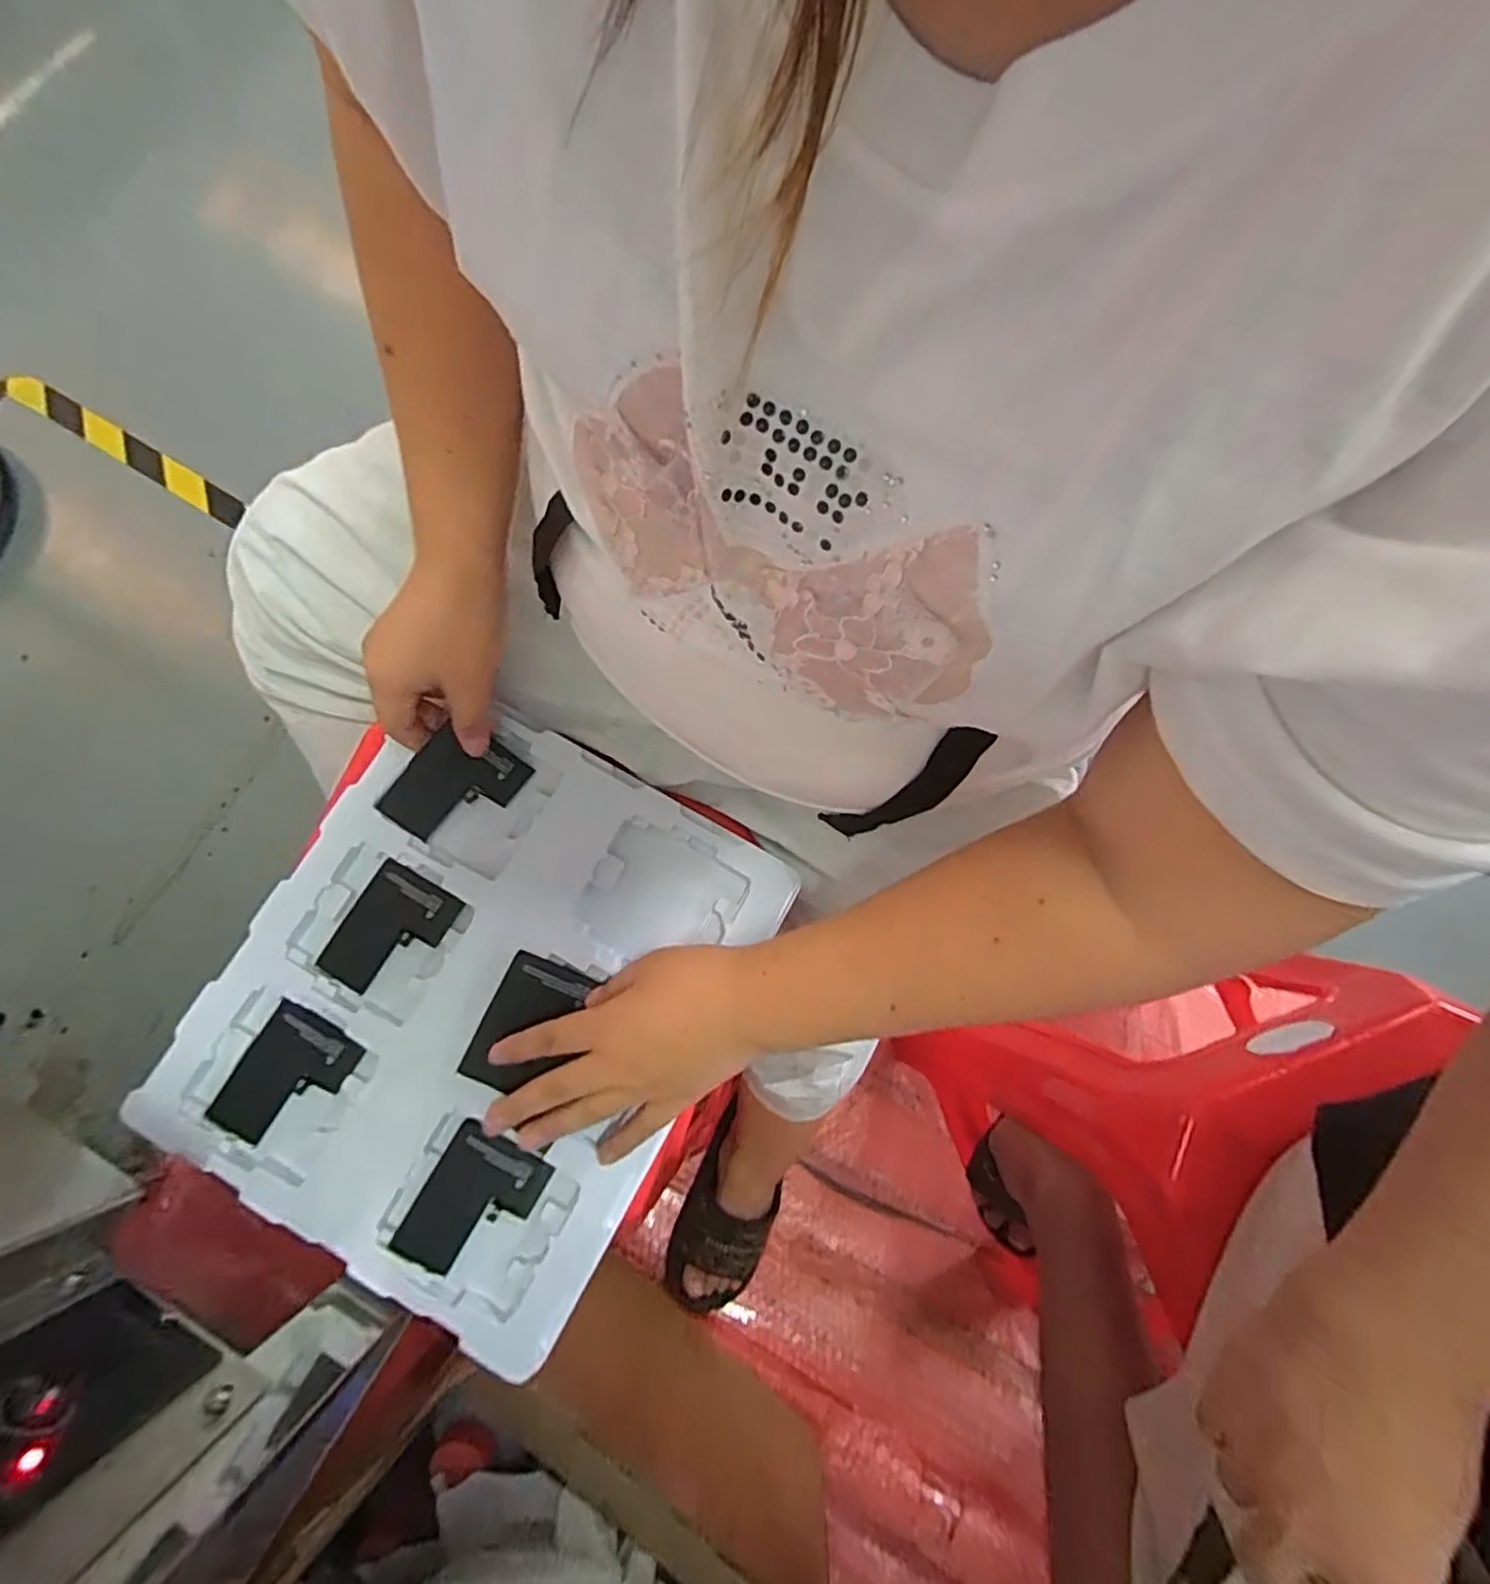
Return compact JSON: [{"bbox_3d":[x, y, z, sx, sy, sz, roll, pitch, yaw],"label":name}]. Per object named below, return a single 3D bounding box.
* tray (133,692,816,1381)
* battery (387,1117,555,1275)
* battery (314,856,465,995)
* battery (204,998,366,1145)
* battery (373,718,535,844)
[{"bbox_3d":[-0.163,0.120,0.419,0.276,0.016,0.310,28,79,5],"label":"tray"},{"bbox_3d":[-0.156,0.235,0.395,0.060,0.008,0.077,30,80,-1],"label":"battery"},{"bbox_3d":[-0.220,0.087,0.428,0.062,0.006,0.077,28,79,5],"label":"battery"},{"bbox_3d":[-0.272,0.169,0.409,0.060,0.004,0.076,30,79,5],"label":"battery"},{"bbox_3d":[-0.185,-0.003,0.442,0.061,0.010,0.077,40,86,-16],"label":"battery"}]

